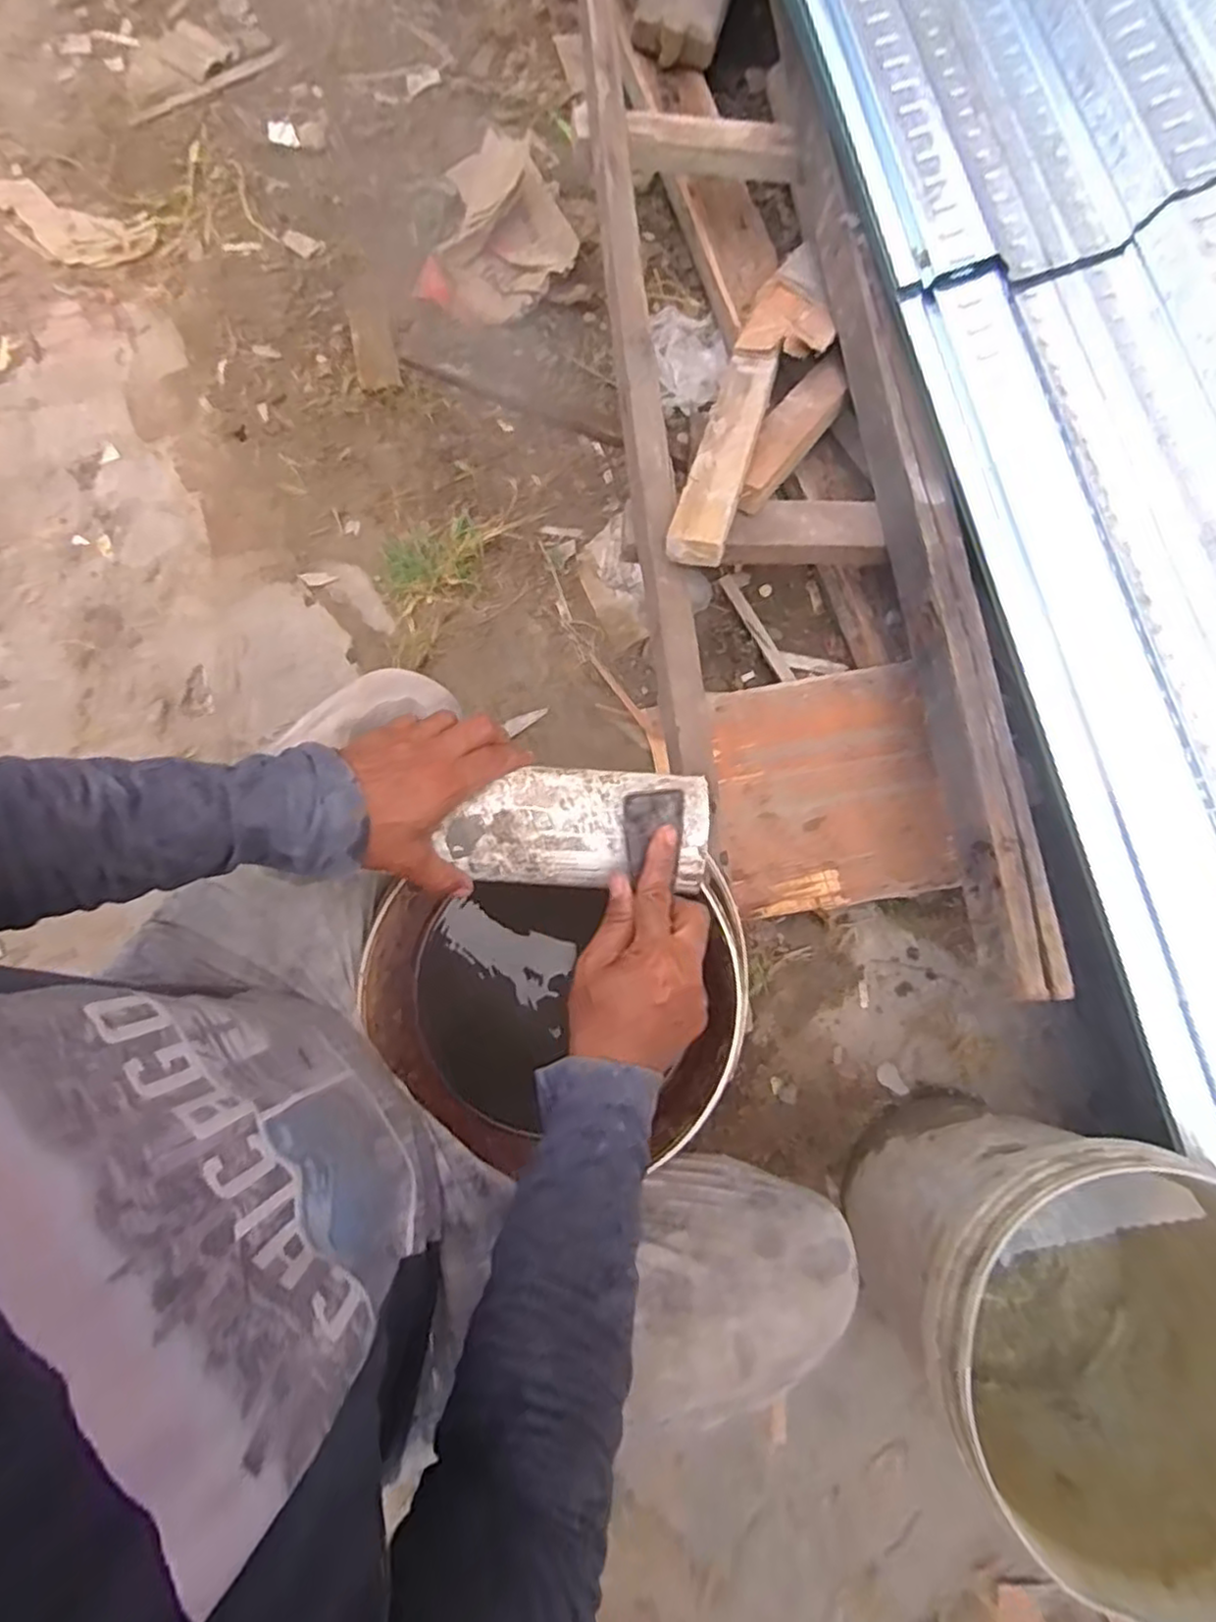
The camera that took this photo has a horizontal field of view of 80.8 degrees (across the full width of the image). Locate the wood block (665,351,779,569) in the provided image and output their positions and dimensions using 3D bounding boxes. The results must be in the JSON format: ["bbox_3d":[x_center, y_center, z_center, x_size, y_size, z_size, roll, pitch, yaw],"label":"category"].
[{"bbox_3d":[0.134,-0.412,0.807,0.059,0.035,0.368,17,59,2],"label":"wood block"}]

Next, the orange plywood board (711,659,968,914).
[{"bbox_3d":[0.276,-0.028,0.919,0.274,0.011,0.294,-9,79,8],"label":"orange plywood board"}]

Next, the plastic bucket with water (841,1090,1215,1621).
[{"bbox_3d":[0.406,0.448,0.676,0.282,0.337,0.306,0,82,-3],"label":"plastic bucket with water"}]

